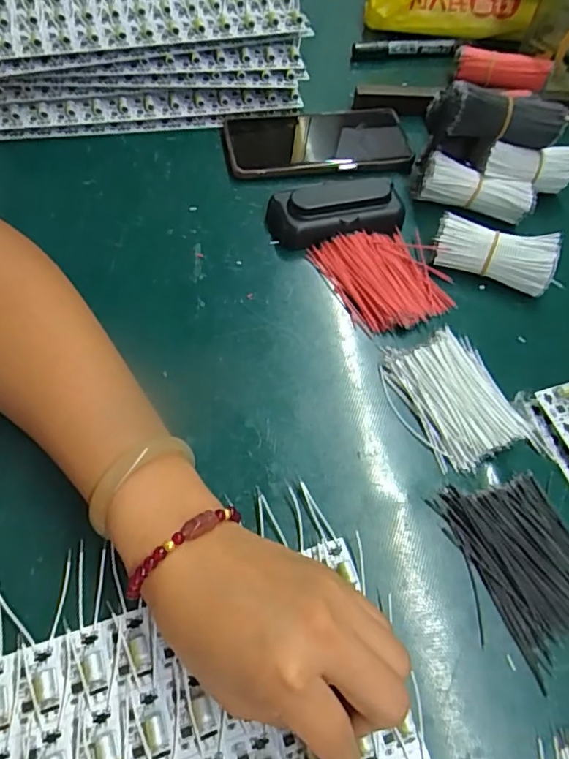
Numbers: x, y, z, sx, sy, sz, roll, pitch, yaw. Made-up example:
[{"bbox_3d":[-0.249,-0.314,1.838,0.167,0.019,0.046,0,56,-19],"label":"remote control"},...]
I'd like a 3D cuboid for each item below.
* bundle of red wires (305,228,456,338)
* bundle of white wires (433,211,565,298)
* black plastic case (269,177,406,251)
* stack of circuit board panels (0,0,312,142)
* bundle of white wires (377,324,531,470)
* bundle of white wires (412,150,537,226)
[{"bbox_3d":[0.078,-0.081,0.390,0.083,0.017,0.093,-22,64,-16],"label":"bundle of red wires"},{"bbox_3d":[0.163,-0.096,0.395,0.094,0.035,0.030,19,61,7],"label":"bundle of white wires"},{"bbox_3d":[0.041,-0.134,0.415,0.106,0.029,0.041,-6,61,-8],"label":"black plastic case"},{"bbox_3d":[-0.154,-0.369,0.519,0.301,0.069,0.300,-10,61,-10],"label":"stack of circuit board panels"},{"bbox_3d":[0.111,0.012,0.344,0.070,0.013,0.092,-16,63,-13],"label":"bundle of white wires"},{"bbox_3d":[0.158,-0.157,0.424,0.090,0.029,0.023,19,61,7],"label":"bundle of white wires"}]

